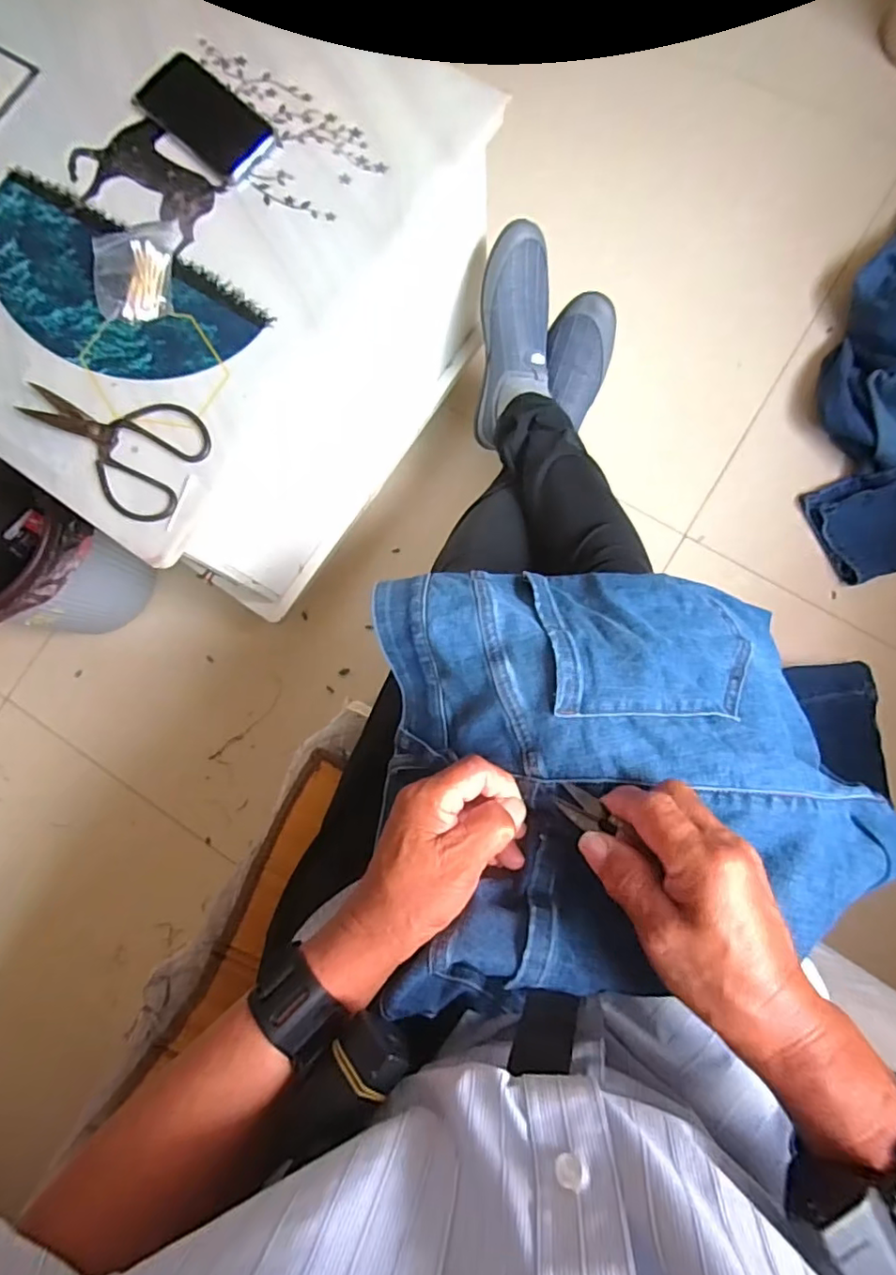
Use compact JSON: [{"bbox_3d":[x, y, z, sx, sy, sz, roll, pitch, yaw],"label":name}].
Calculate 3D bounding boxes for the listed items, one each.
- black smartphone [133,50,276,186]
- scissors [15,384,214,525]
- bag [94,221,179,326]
[{"bbox_3d":[-0.259,-0.557,0.611,0.168,0.012,0.077,42,87,9],"label":"black smartphone"},{"bbox_3d":[-0.328,-0.189,0.551,0.191,0.007,0.114,22,84,8],"label":"scissors"},{"bbox_3d":[-0.315,-0.373,0.582,0.081,0.016,0.113,-10,81,3],"label":"bag"}]

